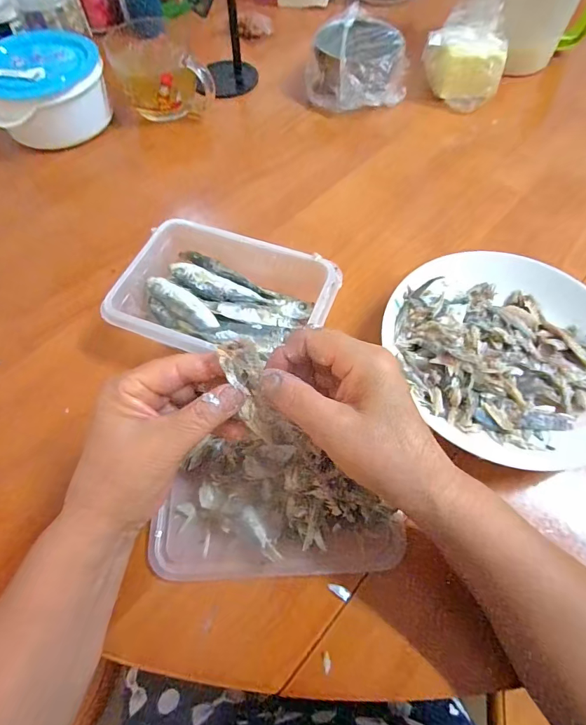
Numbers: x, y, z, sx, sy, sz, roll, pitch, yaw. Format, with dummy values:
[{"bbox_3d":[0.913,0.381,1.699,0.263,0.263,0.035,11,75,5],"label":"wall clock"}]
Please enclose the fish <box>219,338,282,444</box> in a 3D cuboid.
[{"bbox_3d":[-0.025,0.018,0.244,0.021,0.069,0.007,-20,22,-10],"label":"fish"}]

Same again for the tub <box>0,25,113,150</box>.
[{"bbox_3d":[-0.314,-0.345,0.512,0.148,0.089,0.147,-30,65,-14],"label":"tub"}]

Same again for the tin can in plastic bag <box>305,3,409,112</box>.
[{"bbox_3d":[0.091,-0.416,0.552,0.133,0.067,0.142,8,62,6],"label":"tin can in plastic bag"}]

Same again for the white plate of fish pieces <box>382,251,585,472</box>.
[{"bbox_3d":[0.180,-0.012,0.341,0.195,0.037,0.193,-1,61,1],"label":"white plate of fish pieces"}]

